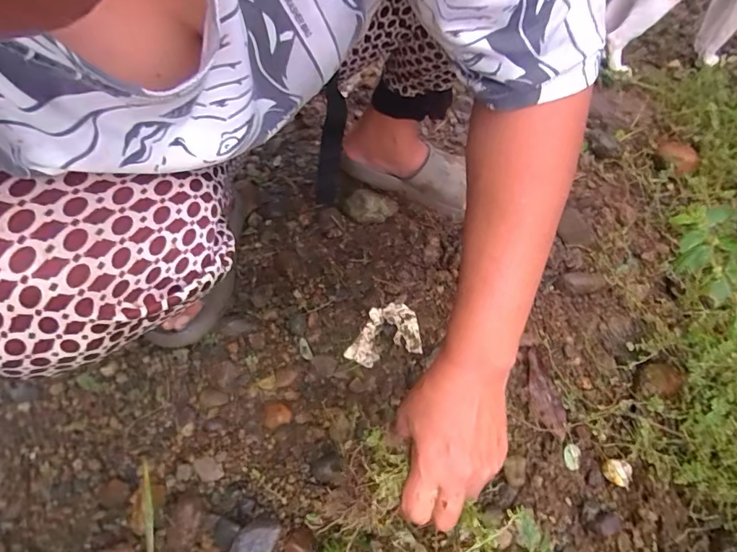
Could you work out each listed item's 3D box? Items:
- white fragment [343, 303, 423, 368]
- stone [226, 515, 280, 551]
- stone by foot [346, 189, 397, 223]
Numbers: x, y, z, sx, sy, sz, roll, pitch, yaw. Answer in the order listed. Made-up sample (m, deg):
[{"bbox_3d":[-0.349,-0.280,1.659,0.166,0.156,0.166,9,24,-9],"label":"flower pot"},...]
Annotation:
[{"bbox_3d":[0.015,0.069,0.552,0.089,0.010,0.069,-11,55,-6],"label":"white fragment"},{"bbox_3d":[-0.104,0.243,0.418,0.036,0.016,0.051,22,58,17],"label":"stone"},{"bbox_3d":[0.005,-0.099,0.658,0.071,0.034,0.038,-10,55,-6],"label":"stone by foot"}]

